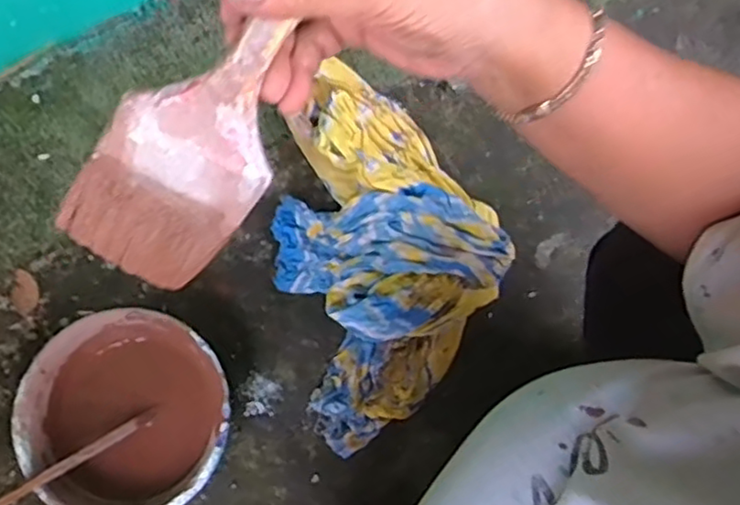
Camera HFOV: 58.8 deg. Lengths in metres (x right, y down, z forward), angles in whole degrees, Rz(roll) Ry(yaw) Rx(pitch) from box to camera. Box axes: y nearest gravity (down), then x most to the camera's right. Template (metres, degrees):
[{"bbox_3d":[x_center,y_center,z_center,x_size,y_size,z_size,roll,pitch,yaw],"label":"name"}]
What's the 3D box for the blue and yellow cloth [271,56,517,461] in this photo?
[{"bbox_3d":[0.017,-0.017,0.727,0.243,0.069,0.393,-17,77,-2],"label":"blue and yellow cloth"}]

